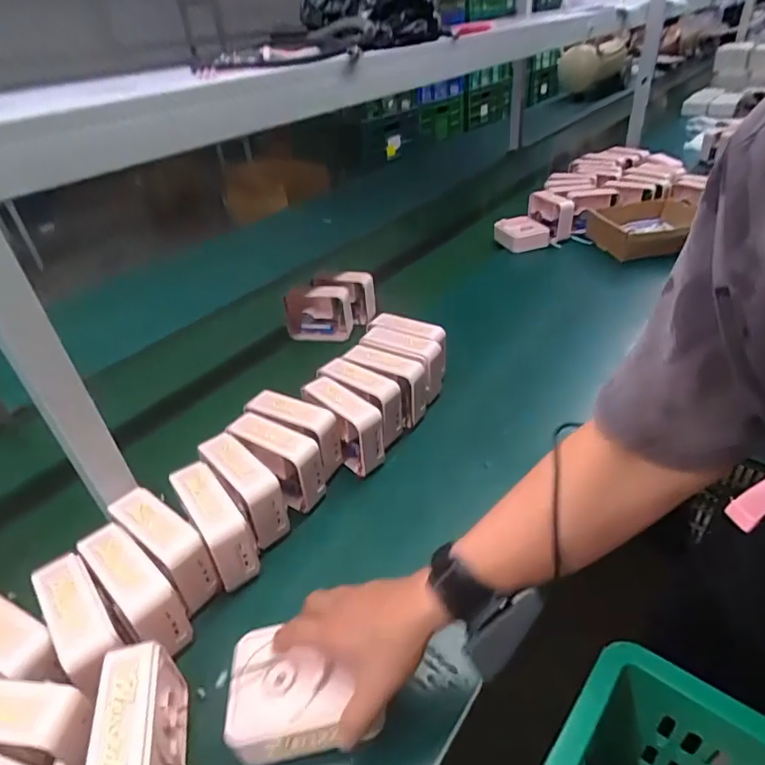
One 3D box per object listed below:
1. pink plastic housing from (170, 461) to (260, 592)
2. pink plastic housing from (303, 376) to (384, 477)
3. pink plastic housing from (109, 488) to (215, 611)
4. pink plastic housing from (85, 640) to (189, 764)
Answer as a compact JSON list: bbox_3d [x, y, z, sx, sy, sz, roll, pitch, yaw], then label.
[{"bbox_3d":[-0.189,0.158,0.575,0.046,0.093,0.116,-26,40,-26],"label":"pink plastic housing"},{"bbox_3d":[-0.051,0.056,0.695,0.050,0.099,0.114,-32,43,-32],"label":"pink plastic housing"},{"bbox_3d":[-0.235,0.177,0.550,0.122,0.087,0.047,22,44,33],"label":"pink plastic housing"},{"bbox_3d":[-0.187,0.284,0.399,0.046,0.091,0.126,-12,36,-8],"label":"pink plastic housing"}]

